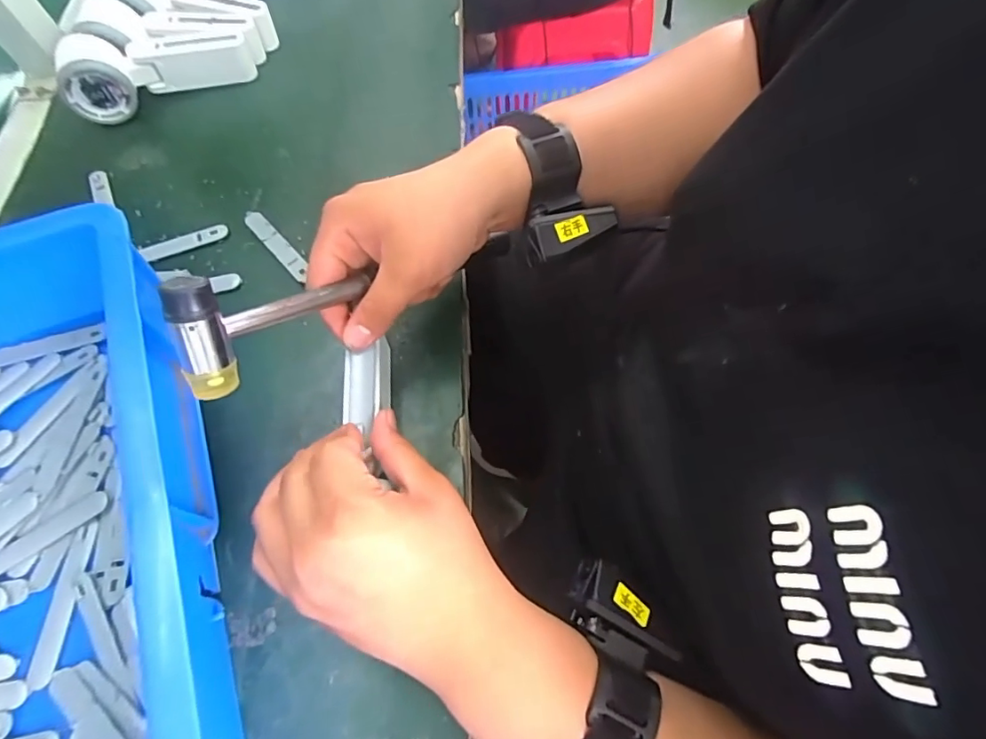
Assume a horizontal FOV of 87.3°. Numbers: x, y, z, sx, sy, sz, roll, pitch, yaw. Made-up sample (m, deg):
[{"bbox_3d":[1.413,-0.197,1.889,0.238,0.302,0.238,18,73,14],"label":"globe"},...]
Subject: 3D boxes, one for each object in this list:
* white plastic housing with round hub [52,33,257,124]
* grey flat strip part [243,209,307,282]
[{"bbox_3d":[-0.319,-0.290,0.492,0.164,0.058,0.041,-22,66,-9],"label":"white plastic housing with round hub"},{"bbox_3d":[-0.179,-0.104,0.427,0.016,0.004,0.089,-40,70,-16],"label":"grey flat strip part"}]

